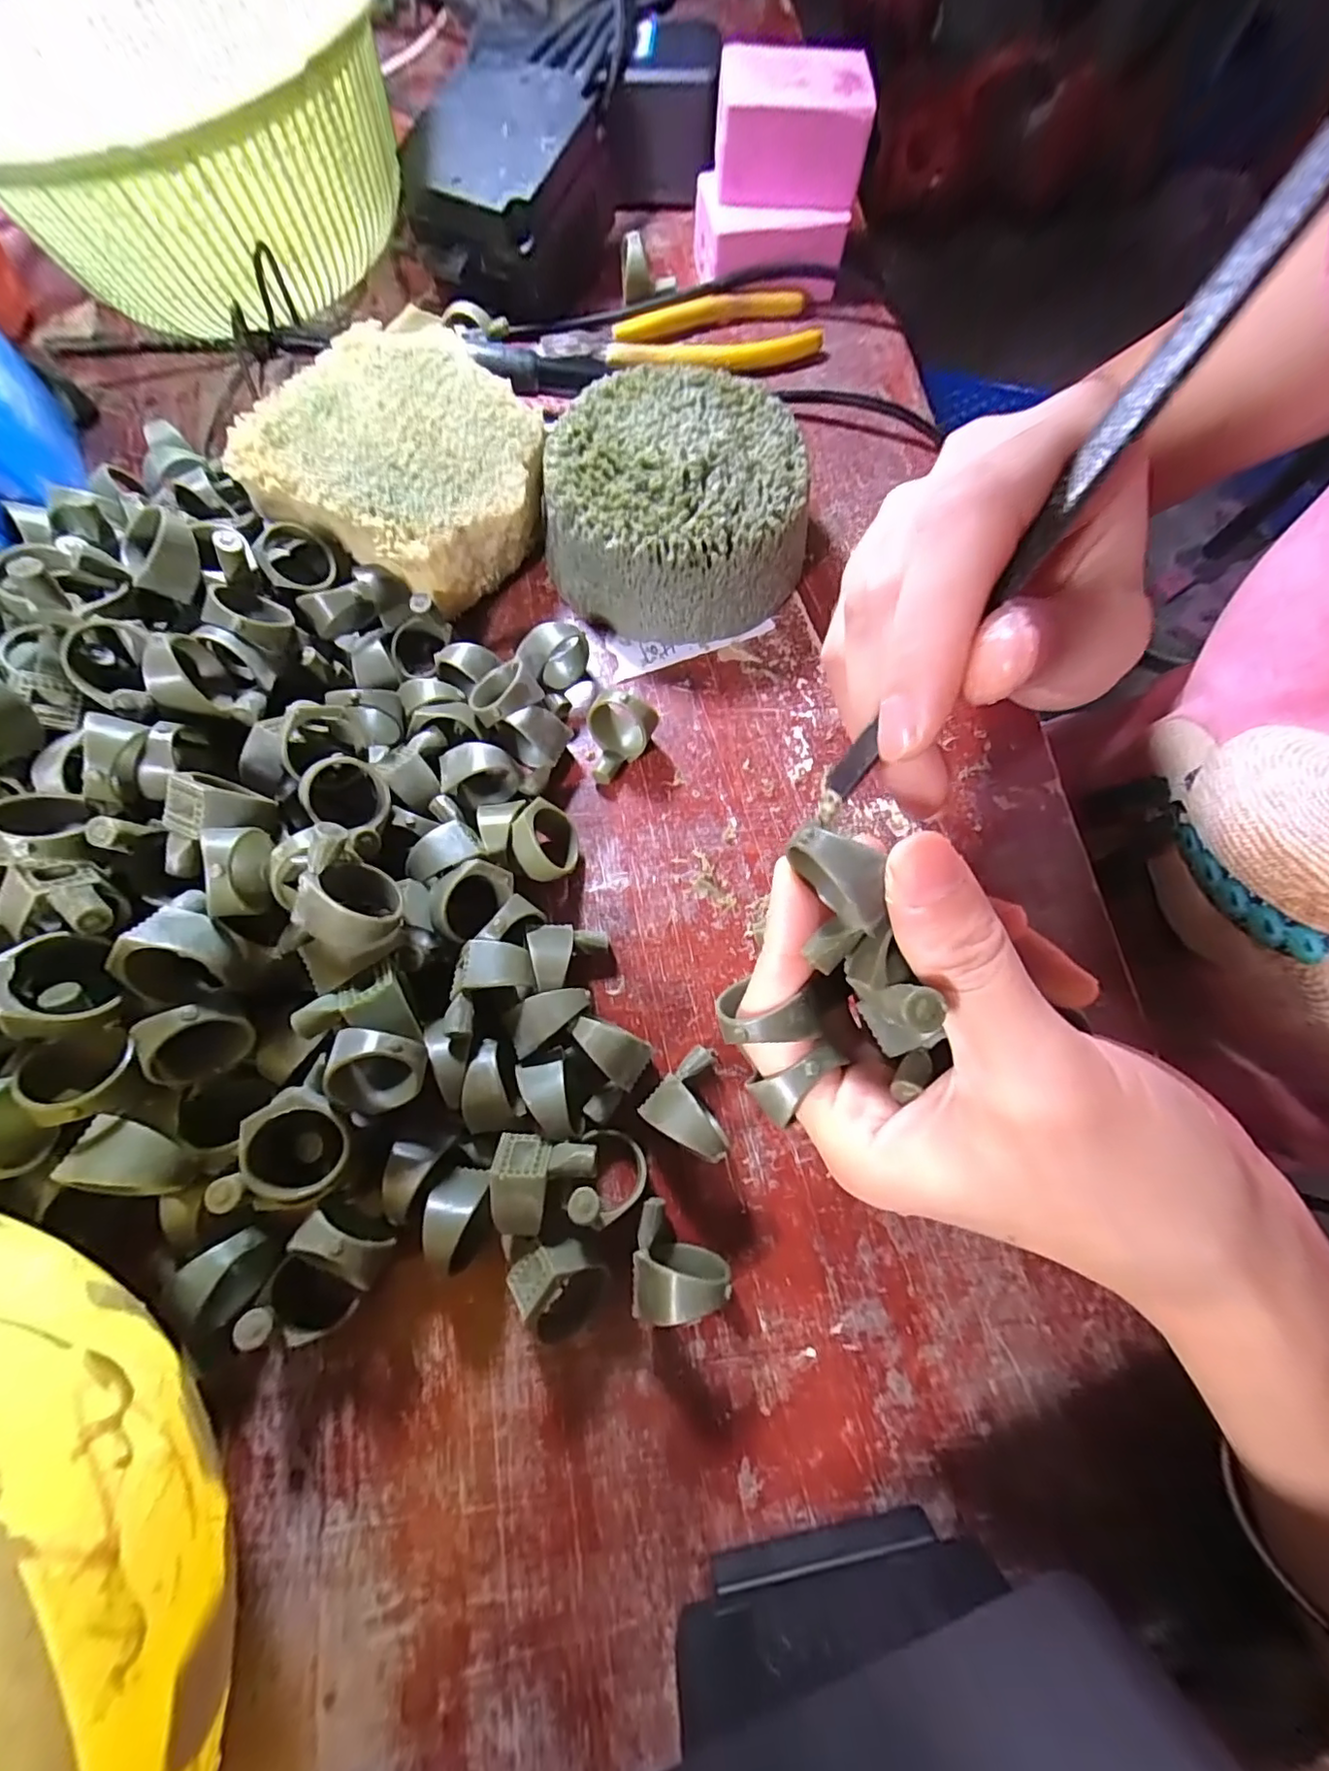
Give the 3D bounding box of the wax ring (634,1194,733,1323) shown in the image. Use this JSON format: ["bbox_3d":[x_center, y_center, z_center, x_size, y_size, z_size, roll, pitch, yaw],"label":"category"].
[{"bbox_3d":[0.003,0.104,0.167,0.026,0.025,0.026,0,73,-1],"label":"wax ring"}]

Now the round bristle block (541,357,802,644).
[{"bbox_3d":[0.003,-0.153,0.241,0.101,0.045,0.094,0,73,-1],"label":"round bristle block"}]

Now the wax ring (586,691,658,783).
[{"bbox_3d":[-0.018,-0.057,0.220,0.023,0.031,0.019,28,44,-9],"label":"wax ring"}]

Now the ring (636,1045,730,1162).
[{"bbox_3d":[0.010,0.065,0.181,0.026,0.024,0.027,29,74,7],"label":"ring"}]

